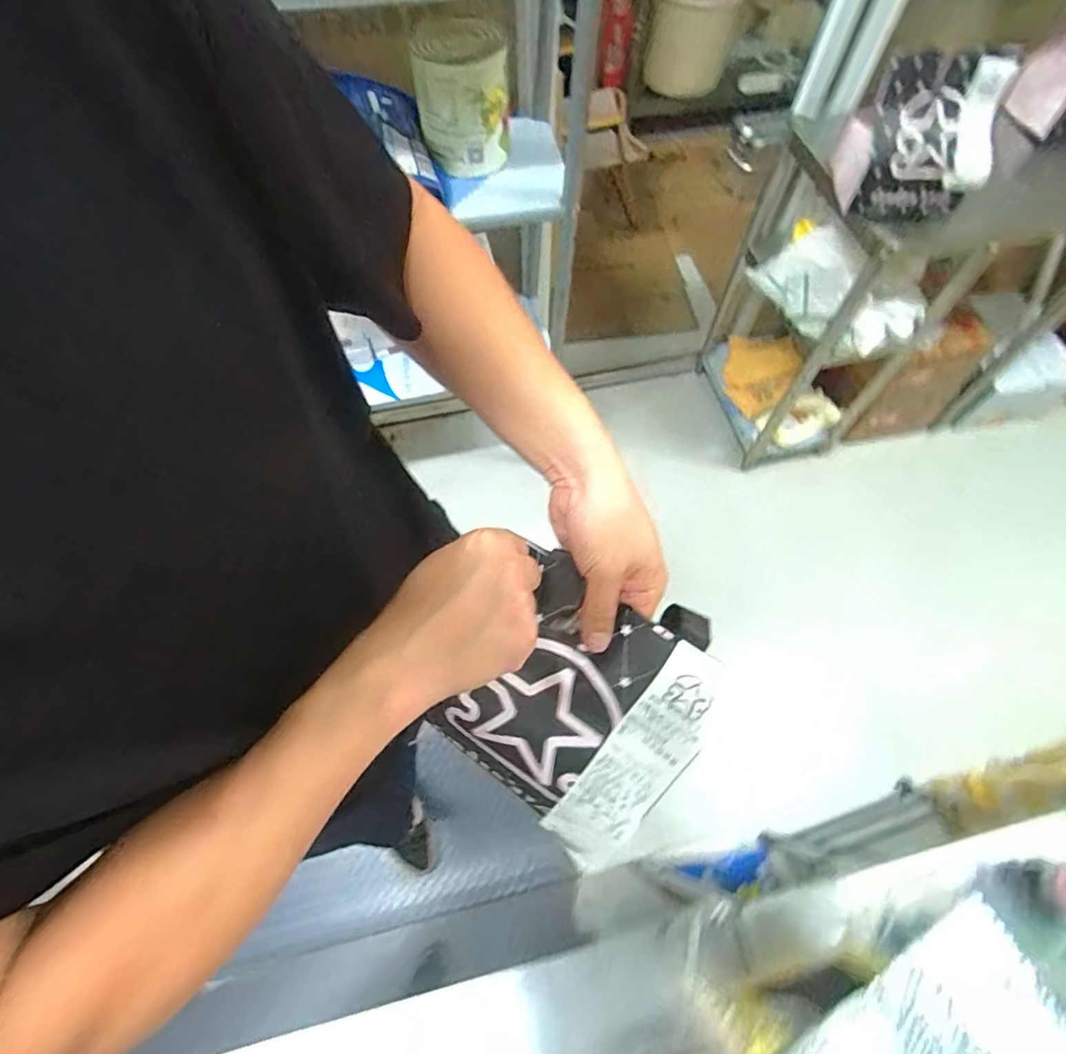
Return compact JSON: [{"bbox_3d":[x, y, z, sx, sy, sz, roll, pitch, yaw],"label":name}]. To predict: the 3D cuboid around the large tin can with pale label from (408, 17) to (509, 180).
[{"bbox_3d":[-0.119,-0.726,0.941,0.149,0.173,0.156,0,64,0],"label":"large tin can with pale label"}]

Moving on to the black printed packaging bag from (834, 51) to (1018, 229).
[{"bbox_3d":[0.690,-0.692,0.991,0.211,0.226,0.167,9,65,4],"label":"black printed packaging bag"}]

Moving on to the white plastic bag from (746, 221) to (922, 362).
[{"bbox_3d":[0.701,-0.542,1.285,0.376,0.151,0.201,39,71,17],"label":"white plastic bag"}]

